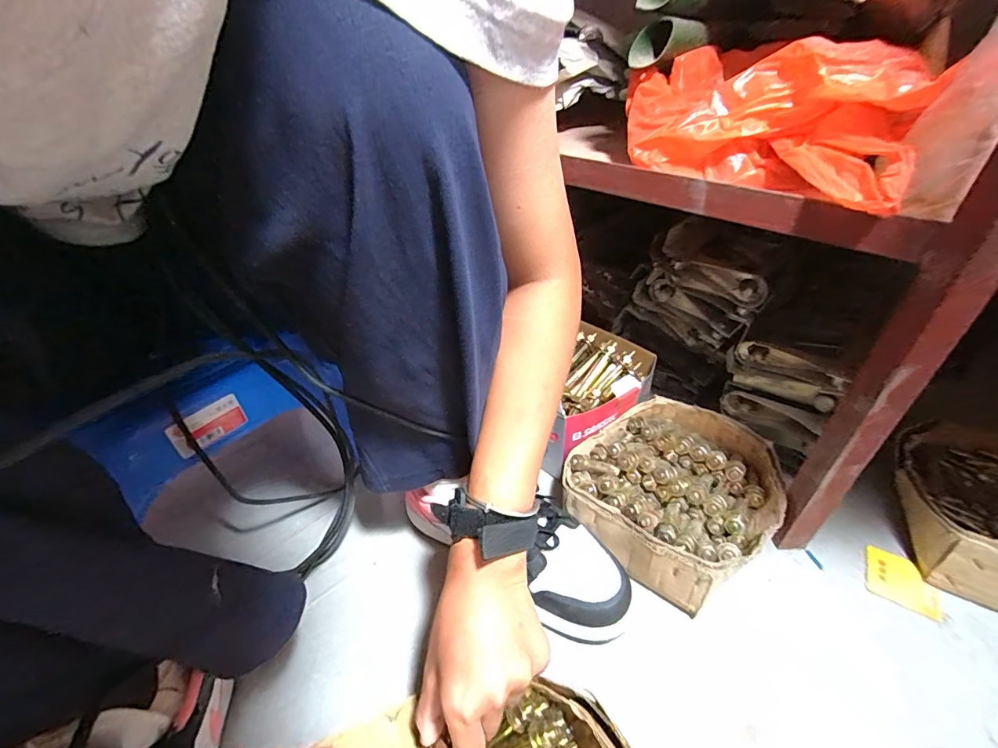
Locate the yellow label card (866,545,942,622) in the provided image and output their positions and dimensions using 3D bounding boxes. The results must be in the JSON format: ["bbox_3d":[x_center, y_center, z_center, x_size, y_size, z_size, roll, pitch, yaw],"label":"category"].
[{"bbox_3d":[0.386,0.199,0.426,0.054,0.005,0.050,18,51,32],"label":"yellow label card"}]

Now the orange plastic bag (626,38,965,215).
[{"bbox_3d":[0.232,-0.219,0.377,0.152,0.094,0.268,-18,40,-21],"label":"orange plastic bag"}]

